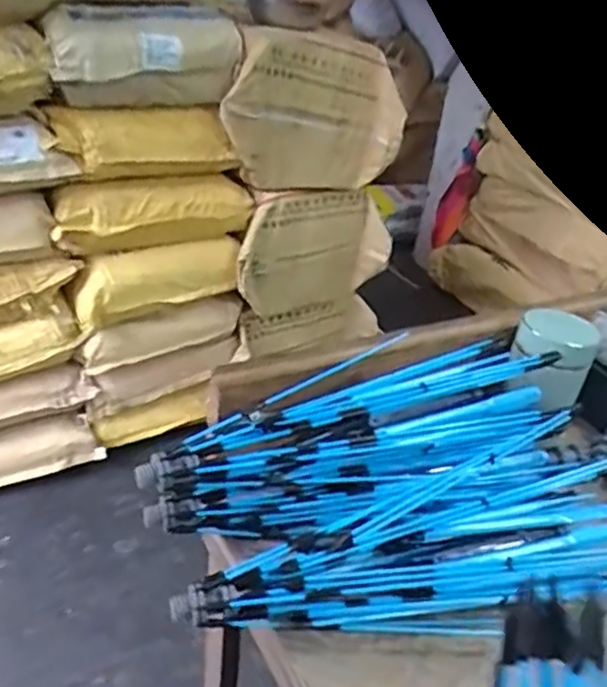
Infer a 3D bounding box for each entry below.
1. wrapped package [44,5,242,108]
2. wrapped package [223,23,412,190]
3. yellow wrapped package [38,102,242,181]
[{"bbox_3d":[-0.305,-0.563,1.265,0.124,0.172,0.371,31,38,34],"label":"wrapped package"},{"bbox_3d":[0.024,-0.480,1.360,0.400,0.312,0.101,-7,34,-22],"label":"wrapped package"},{"bbox_3d":[-0.327,-0.421,1.342,0.371,0.132,0.110,-12,36,-29],"label":"yellow wrapped package"}]

